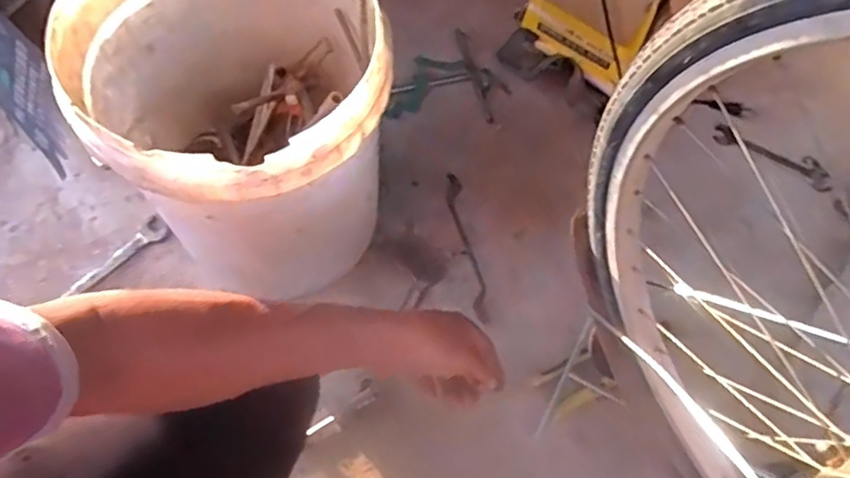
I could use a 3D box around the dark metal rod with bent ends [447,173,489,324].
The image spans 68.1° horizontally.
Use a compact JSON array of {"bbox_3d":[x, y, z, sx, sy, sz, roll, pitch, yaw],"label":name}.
[{"bbox_3d":[0.058,0.008,0.882,0.024,0.012,0.229,-8,62,-6],"label":"dark metal rod with bent ends"}]

